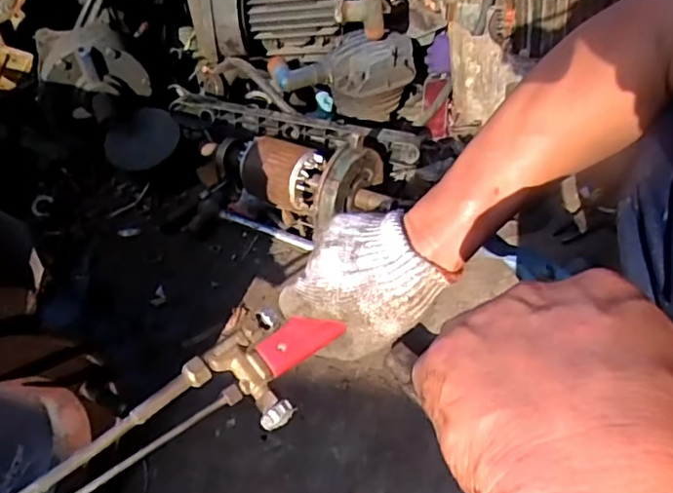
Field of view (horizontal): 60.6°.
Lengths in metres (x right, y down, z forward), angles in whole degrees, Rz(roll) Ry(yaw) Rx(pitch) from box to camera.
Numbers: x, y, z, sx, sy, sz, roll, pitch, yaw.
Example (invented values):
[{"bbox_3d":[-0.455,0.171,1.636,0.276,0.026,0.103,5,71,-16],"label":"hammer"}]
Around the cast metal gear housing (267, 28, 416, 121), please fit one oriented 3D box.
[{"bbox_3d":[0.015,-0.286,0.995,0.242,0.126,0.117,-10,52,-5],"label":"cast metal gear housing"}]

